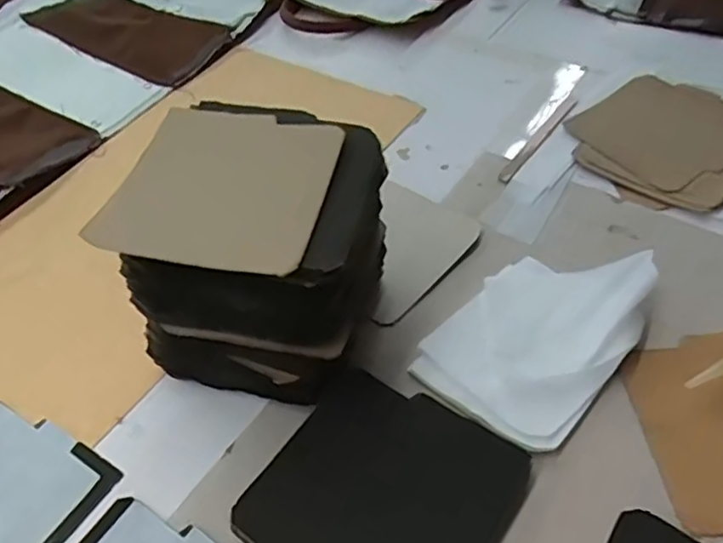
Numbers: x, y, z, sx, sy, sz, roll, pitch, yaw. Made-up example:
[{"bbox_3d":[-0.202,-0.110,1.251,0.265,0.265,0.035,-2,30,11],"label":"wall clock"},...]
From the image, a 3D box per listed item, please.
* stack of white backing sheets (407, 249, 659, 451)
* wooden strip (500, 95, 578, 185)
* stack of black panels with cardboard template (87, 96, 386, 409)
[{"bbox_3d":[0.126,0.037,0.451,0.110,0.031,0.164,35,59,27],"label":"stack of white backing sheets"},{"bbox_3d":[0.166,-0.125,0.605,0.012,0.007,0.149,28,56,23],"label":"wooden strip"},{"bbox_3d":[-0.066,-0.012,0.437,0.145,0.143,0.143,11,51,11],"label":"stack of black panels with cardboard template"}]

